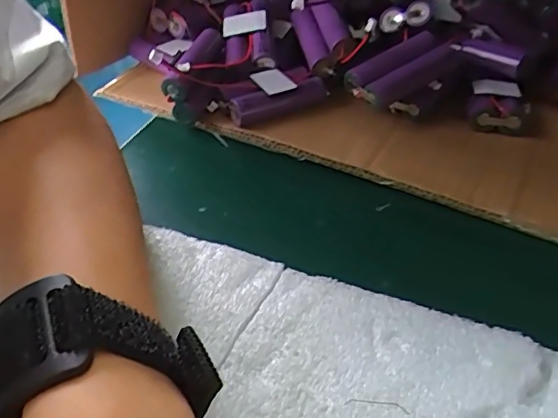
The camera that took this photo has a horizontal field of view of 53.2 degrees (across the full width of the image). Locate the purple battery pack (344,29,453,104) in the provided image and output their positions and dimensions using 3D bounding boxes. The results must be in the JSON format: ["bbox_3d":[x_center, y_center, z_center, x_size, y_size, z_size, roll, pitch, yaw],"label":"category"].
[{"bbox_3d":[0.079,-0.094,0.364,0.075,0.021,0.031,-31,47,-13],"label":"purple battery pack"}]

